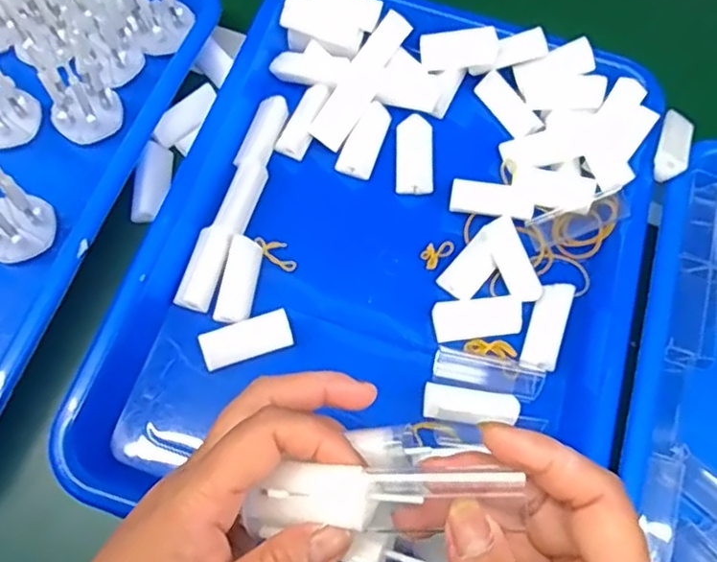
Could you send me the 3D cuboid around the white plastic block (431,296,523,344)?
[{"bbox_3d":[0.064,0.021,0.347,0.047,0.004,0.022,-5,90,-1],"label":"white plastic block"}]

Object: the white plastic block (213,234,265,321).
[{"bbox_3d":[-0.063,0.000,0.350,0.018,0.011,0.048,12,67,1],"label":"white plastic block"}]

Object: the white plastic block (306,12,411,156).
[{"bbox_3d":[0.002,-0.122,0.390,0.023,0.013,0.091,28,73,7],"label":"white plastic block"}]

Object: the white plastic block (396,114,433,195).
[{"bbox_3d":[0.033,-0.074,0.382,0.021,0.007,0.047,0,72,-2],"label":"white plastic block"}]

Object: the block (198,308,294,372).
[{"bbox_3d":[-0.058,0.031,0.335,0.045,0.016,0.018,-19,70,-11],"label":"block"}]

